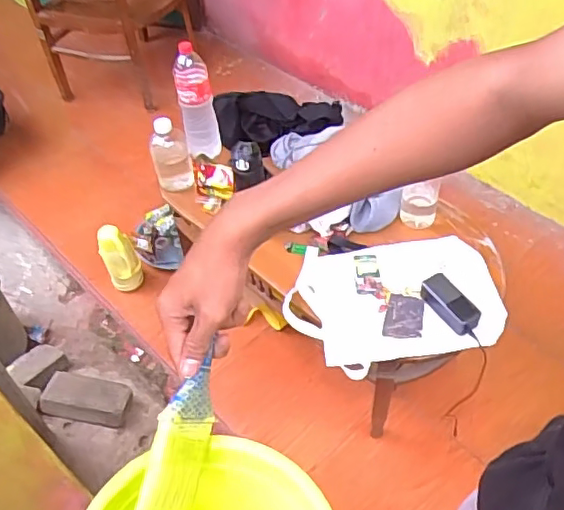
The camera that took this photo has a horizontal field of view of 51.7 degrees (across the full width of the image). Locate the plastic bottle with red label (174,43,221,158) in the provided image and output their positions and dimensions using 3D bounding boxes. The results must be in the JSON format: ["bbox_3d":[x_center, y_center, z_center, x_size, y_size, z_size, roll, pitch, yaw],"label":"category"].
[{"bbox_3d":[-0.227,-0.405,1.564,0.095,0.308,0.071,-10,49,-6],"label":"plastic bottle with red label"}]

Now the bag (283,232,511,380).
[{"bbox_3d":[0.237,0.095,1.252,0.451,0.045,0.304,-8,49,-5],"label":"bag"}]

